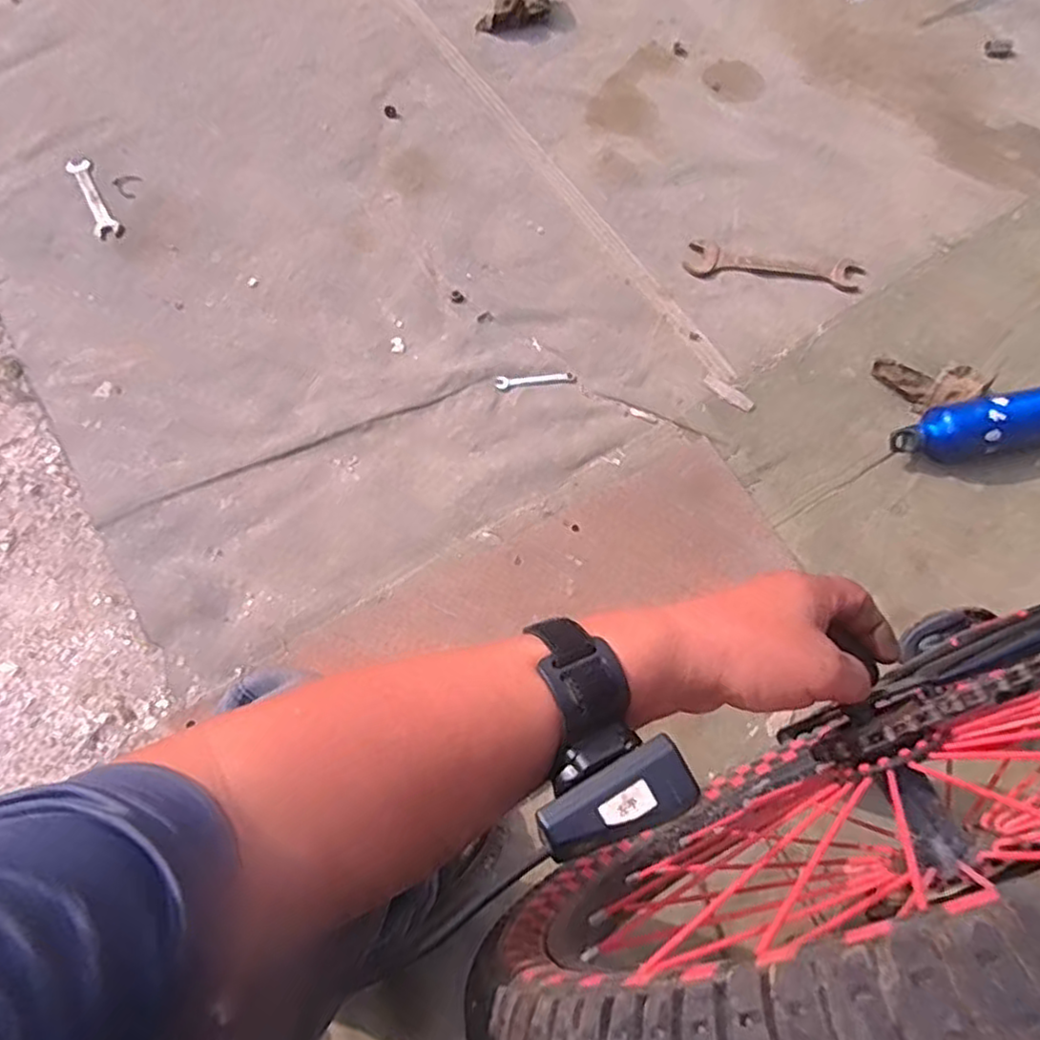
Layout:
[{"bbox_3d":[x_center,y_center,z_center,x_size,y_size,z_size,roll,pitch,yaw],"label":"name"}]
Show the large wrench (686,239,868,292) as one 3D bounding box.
[{"bbox_3d":[0.378,-0.379,1.020,0.259,0.007,0.058,8,70,3],"label":"large wrench"}]

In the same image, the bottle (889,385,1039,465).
[{"bbox_3d":[0.613,-0.122,0.896,0.243,0.074,0.072,-11,70,-4],"label":"bottle"}]

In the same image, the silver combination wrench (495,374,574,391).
[{"bbox_3d":[0.020,-0.198,0.958,0.108,0.004,0.021,-7,70,-3],"label":"silver combination wrench"}]

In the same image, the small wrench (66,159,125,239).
[{"bbox_3d":[-0.661,-0.498,1.061,0.038,0.014,0.154,-26,72,-9],"label":"small wrench"}]

